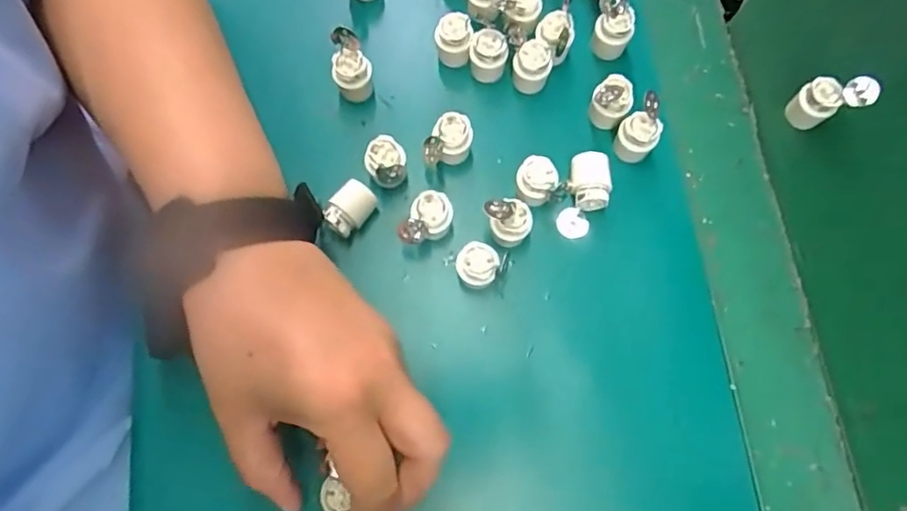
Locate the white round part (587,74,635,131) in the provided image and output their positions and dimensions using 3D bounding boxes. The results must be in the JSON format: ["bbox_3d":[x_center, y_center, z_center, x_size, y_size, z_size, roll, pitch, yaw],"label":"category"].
[{"bbox_3d":[0.086,-0.082,0.316,0.021,0.033,0.020,0,74,-2],"label":"white round part"}]

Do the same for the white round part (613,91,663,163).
[{"bbox_3d":[0.100,-0.065,0.309,0.020,0.035,0.023,41,77,9],"label":"white round part"}]

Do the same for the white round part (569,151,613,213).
[{"bbox_3d":[0.072,-0.039,0.311,0.019,0.022,0.028,-3,74,-2],"label":"white round part"}]

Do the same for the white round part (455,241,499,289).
[{"bbox_3d":[0.012,0.007,0.299,0.020,0.032,0.019,0,74,-2],"label":"white round part"}]

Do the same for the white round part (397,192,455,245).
[{"bbox_3d":[-0.013,-0.015,0.307,0.021,0.035,0.028,27,75,6],"label":"white round part"}]

